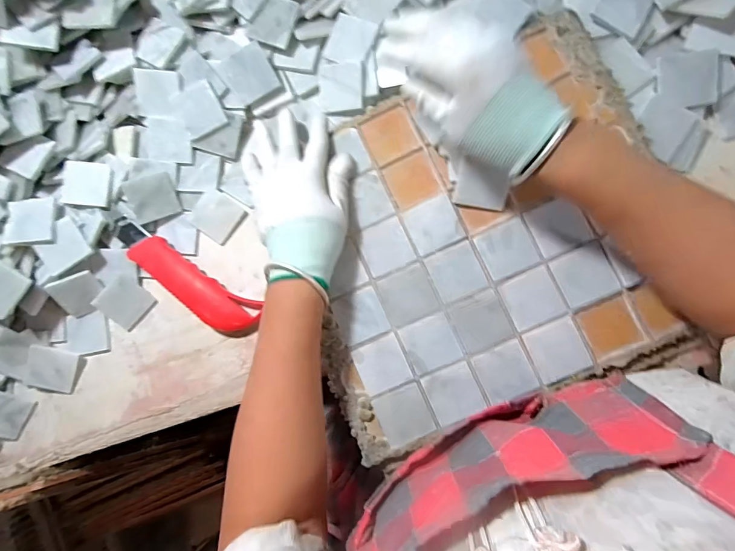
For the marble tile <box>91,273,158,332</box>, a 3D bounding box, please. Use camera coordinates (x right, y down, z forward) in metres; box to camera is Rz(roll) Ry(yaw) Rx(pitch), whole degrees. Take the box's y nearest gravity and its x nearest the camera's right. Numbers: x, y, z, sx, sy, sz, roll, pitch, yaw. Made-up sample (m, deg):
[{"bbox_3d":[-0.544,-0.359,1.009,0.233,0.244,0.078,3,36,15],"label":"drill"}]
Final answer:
[{"bbox_3d":[-0.276,0.031,0.459,0.051,0.005,0.048,44,88,-13],"label":"marble tile"}]

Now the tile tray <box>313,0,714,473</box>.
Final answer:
[{"bbox_3d":[0.102,-0.030,0.391,0.325,0.024,0.324,-18,85,7],"label":"tile tray"}]

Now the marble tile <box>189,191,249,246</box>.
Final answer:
[{"bbox_3d":[-0.169,-0.068,0.453,0.051,0.011,0.049,38,93,8],"label":"marble tile"}]

